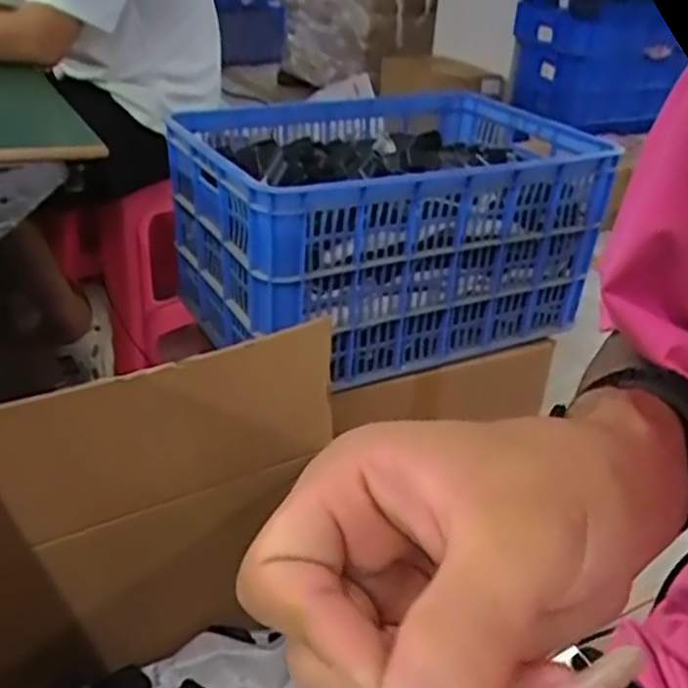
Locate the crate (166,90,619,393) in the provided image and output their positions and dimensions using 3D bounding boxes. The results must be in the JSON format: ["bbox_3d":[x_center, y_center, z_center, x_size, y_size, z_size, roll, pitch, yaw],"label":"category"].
[{"bbox_3d":[0.065,-0.198,1.168,0.607,0.284,0.427,-14,35,-27],"label":"crate"}]

